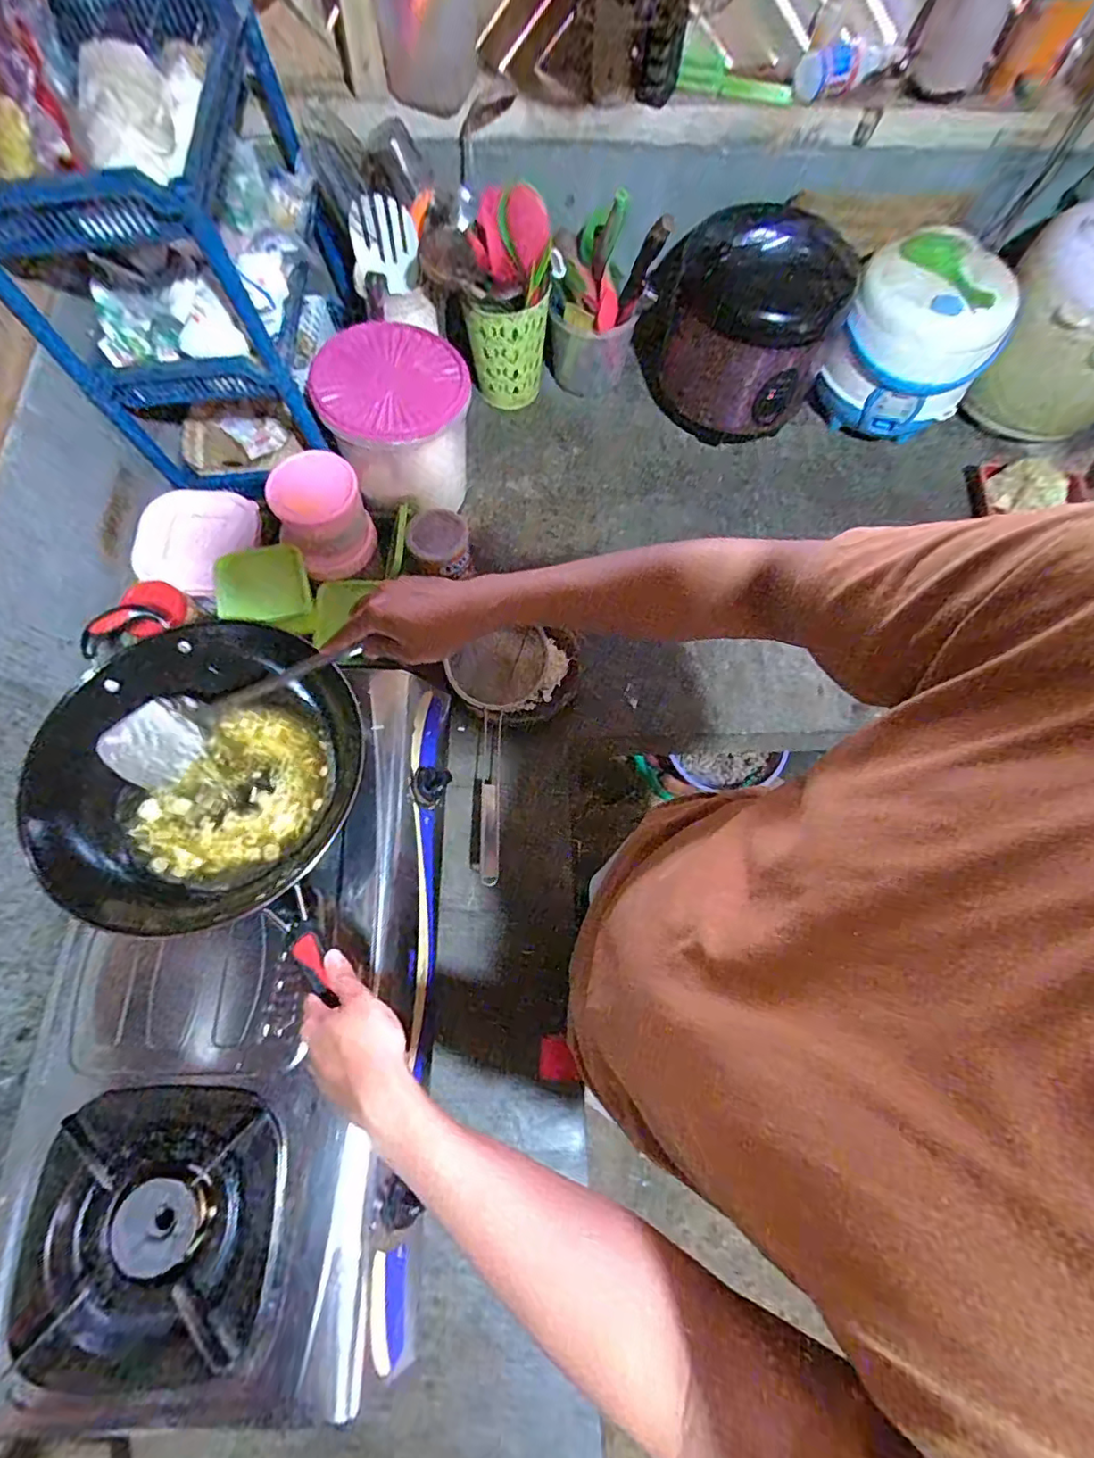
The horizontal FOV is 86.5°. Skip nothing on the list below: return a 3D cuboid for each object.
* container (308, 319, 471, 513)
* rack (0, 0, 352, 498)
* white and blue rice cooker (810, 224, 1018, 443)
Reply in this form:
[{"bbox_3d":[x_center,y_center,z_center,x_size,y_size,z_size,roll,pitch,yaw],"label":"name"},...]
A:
[{"bbox_3d":[-0.207,-0.438,0.826,0.178,0.159,0.165,7,70,1],"label":"container"},{"bbox_3d":[-0.448,-0.606,0.758,0.270,0.396,0.384,0,70,-2],"label":"rack"},{"bbox_3d":[0.563,-0.607,0.887,0.210,0.192,0.275,26,71,7],"label":"white and blue rice cooker"}]

